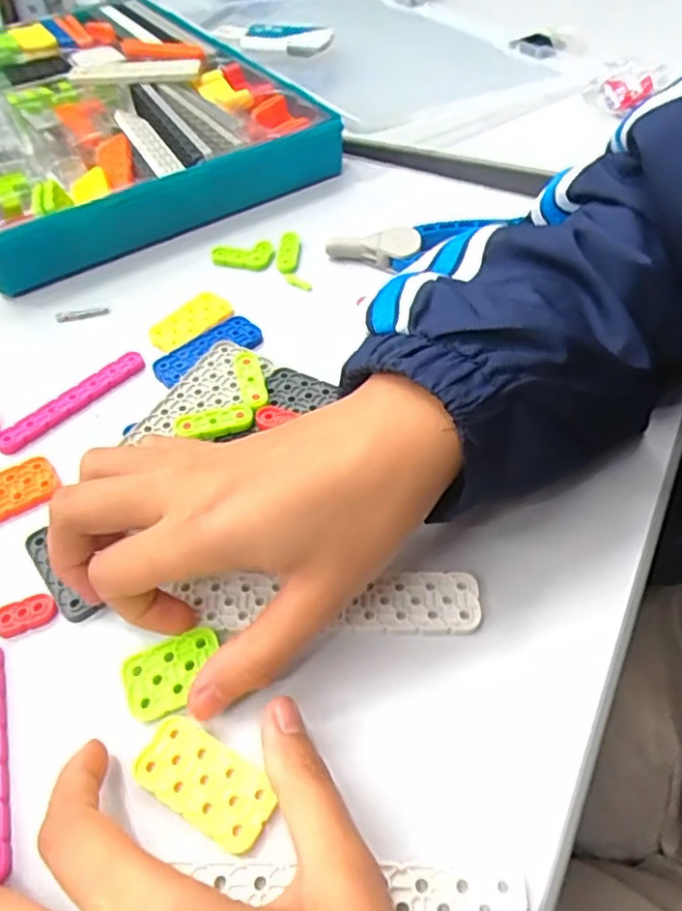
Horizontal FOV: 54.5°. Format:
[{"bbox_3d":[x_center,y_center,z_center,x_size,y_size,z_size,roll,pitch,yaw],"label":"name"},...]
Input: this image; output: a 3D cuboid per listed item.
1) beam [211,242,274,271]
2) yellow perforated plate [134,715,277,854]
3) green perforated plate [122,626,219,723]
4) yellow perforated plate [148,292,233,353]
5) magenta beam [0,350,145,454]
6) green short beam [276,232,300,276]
[{"bbox_3d":[-0.062,-0.126,0.419,0.039,0.008,0.015,-9,50,-4],"label":"beam"},{"bbox_3d":[-0.047,0.112,0.227,0.050,0.004,0.024,26,56,21],"label":"yellow perforated plate"},{"bbox_3d":[-0.063,0.081,0.249,0.036,0.007,0.025,-20,52,-14],"label":"green perforated plate"},{"bbox_3d":[-0.088,-0.079,0.382,0.025,0.005,0.050,36,60,28],"label":"yellow perforated plate"},{"bbox_3d":[-0.141,-0.030,0.346,0.014,0.005,0.085,34,59,27],"label":"magenta beam"},{"bbox_3d":[-0.034,-0.130,0.423,0.013,0.007,0.035,-2,50,1],"label":"green short beam"}]

